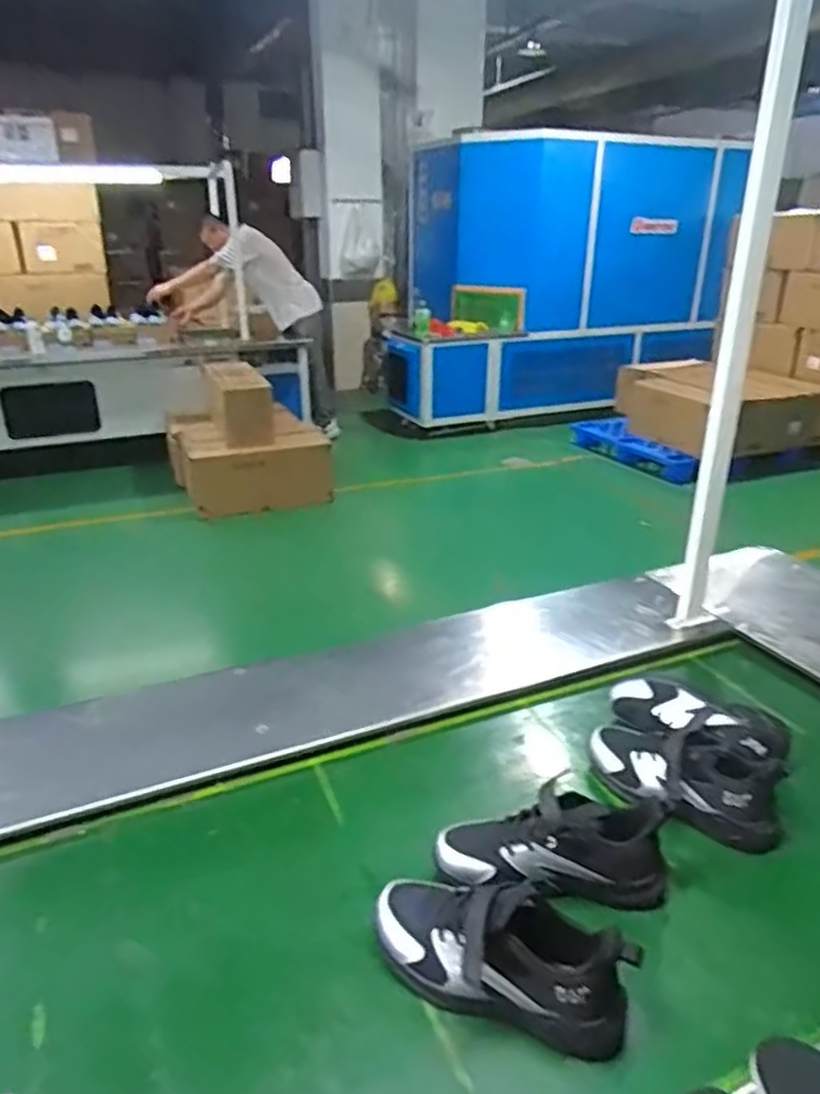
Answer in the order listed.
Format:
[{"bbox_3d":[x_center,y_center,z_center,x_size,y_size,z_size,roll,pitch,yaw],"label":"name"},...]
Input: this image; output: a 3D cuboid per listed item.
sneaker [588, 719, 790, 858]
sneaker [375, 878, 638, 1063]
[{"bbox_3d":[0.327,0.280,0.884,0.230,0.091,0.087,17,29,34],"label":"sneaker"},{"bbox_3d":[0.074,0.372,0.669,0.246,0.102,0.085,14,28,30],"label":"sneaker"}]

